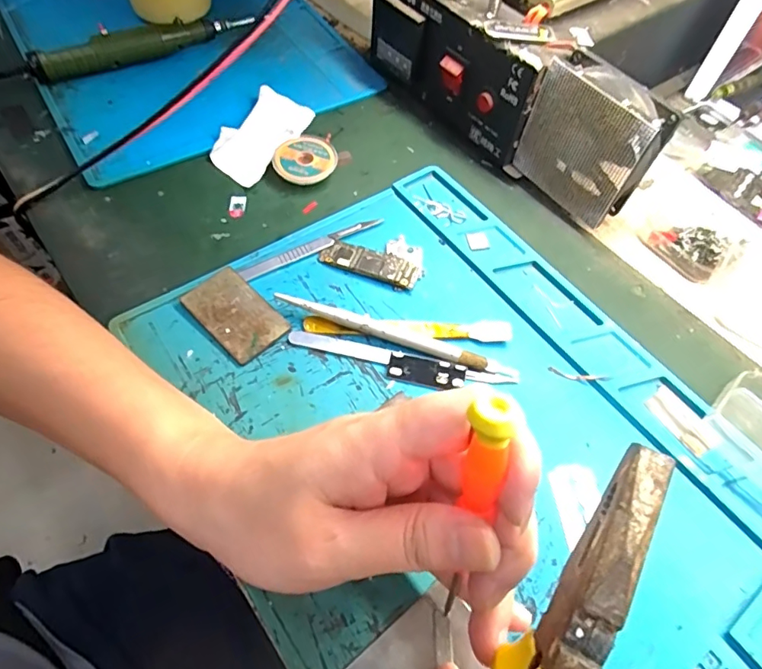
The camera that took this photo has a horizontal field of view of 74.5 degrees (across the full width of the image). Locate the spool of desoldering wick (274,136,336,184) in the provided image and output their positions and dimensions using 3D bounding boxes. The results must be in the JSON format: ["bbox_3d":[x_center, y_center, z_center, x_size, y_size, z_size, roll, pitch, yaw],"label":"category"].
[{"bbox_3d":[-0.053,-0.124,0.359,0.042,0.014,0.038,-40,68,-23],"label":"spool of desoldering wick"}]

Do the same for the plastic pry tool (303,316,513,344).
[{"bbox_3d":[0.016,-0.005,0.295,0.121,0.006,0.014,3,58,0],"label":"plastic pry tool"}]

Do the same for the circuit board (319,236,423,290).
[{"bbox_3d":[-0.004,-0.051,0.322,0.063,0.007,0.036,18,59,9],"label":"circuit board"}]

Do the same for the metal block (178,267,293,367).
[{"bbox_3d":[-0.085,-0.011,0.293,0.037,0.006,0.059,-40,68,-23],"label":"metal block"}]

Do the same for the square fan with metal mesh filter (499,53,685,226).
[{"bbox_3d":[0.132,-0.121,0.327,0.029,0.087,0.080,-37,66,-22],"label":"square fan with metal mesh filter"}]

